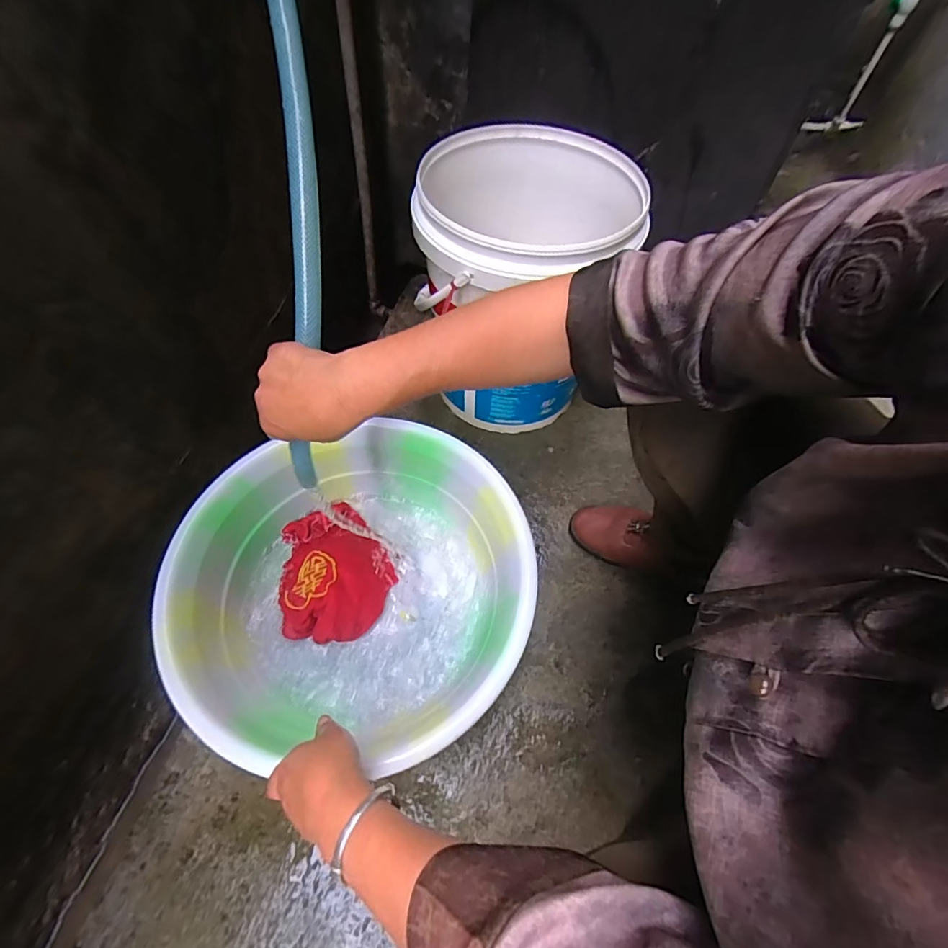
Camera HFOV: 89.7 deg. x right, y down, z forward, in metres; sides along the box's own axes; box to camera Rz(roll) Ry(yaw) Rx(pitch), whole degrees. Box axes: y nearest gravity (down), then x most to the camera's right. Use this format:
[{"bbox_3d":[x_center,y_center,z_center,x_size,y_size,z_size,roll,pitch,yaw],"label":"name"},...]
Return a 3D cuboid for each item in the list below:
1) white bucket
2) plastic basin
[{"bbox_3d":[0.055,-0.250,0.709,0.265,0.376,0.269,3,59,-5],"label":"white bucket"},{"bbox_3d":[-0.140,0.142,0.585,0.391,0.164,0.370,3,54,-4],"label":"plastic basin"}]

